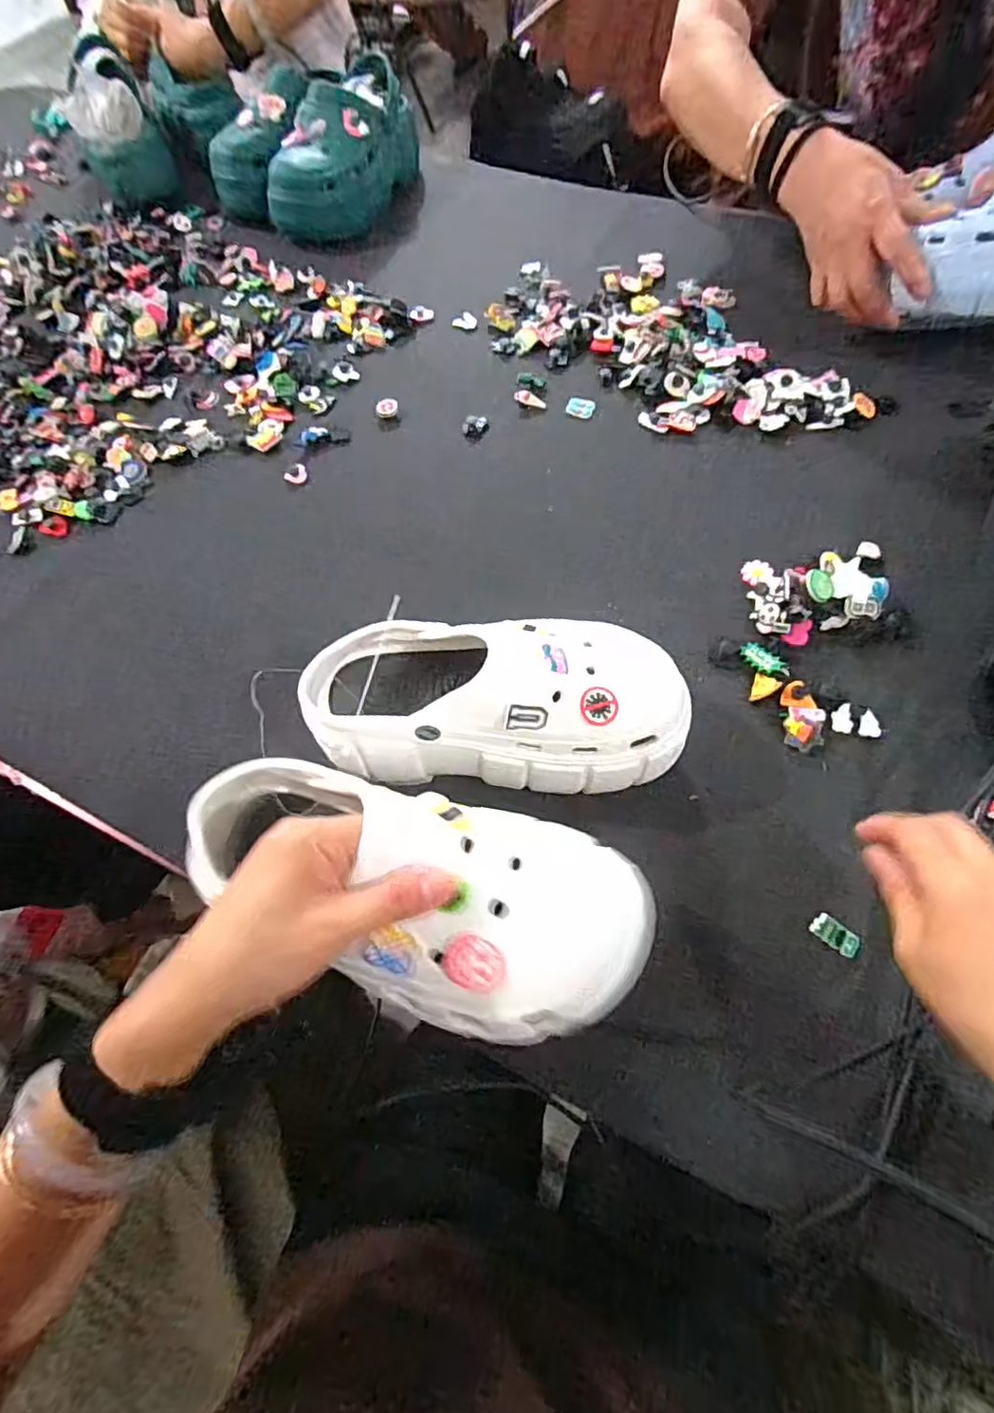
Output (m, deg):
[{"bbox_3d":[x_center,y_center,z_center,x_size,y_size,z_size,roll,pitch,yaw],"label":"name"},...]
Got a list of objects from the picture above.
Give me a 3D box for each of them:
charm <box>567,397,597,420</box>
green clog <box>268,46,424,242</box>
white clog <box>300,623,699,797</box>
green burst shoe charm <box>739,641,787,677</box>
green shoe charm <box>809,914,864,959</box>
[{"bbox_3d":[0.084,-0.298,0.613,0.028,0.004,0.025,14,64,10],"label":"charm"},{"bbox_3d":[-0.189,-0.707,0.782,0.106,0.102,0.246,17,65,11],"label":"green clog"},{"bbox_3d":[0.003,-0.008,0.400,0.232,0.100,0.098,1,63,5],"label":"white clog"},{"bbox_3d":[0.197,-0.035,0.457,0.018,0.005,0.032,-34,66,-14],"label":"green burst shoe charm"},{"bbox_3d":[0.202,0.136,0.365,0.030,0.007,0.015,31,69,17],"label":"green shoe charm"}]

